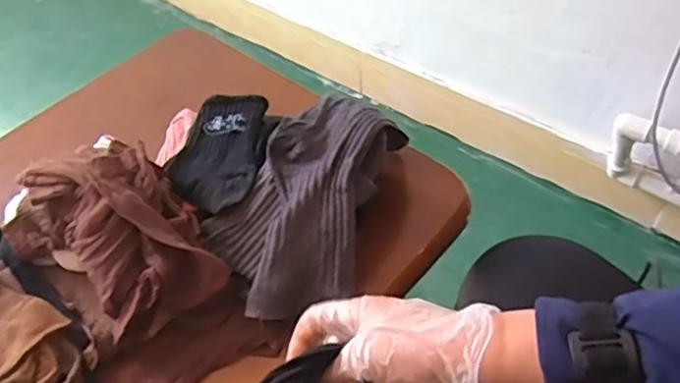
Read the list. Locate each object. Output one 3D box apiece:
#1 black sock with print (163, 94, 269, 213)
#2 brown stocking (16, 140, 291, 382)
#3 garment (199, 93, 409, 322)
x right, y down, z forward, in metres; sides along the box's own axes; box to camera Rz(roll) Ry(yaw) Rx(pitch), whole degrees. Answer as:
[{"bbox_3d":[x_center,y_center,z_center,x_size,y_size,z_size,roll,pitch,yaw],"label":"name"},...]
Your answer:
[{"bbox_3d":[-0.112,-0.041,0.616,0.081,0.012,0.143,7,52,10],"label":"black sock with print"},{"bbox_3d":[-0.176,0.057,0.552,0.137,0.095,0.251,-36,57,-22],"label":"brown stocking"},{"bbox_3d":[-0.031,0.006,0.567,0.105,0.045,0.200,26,79,24],"label":"garment"}]

